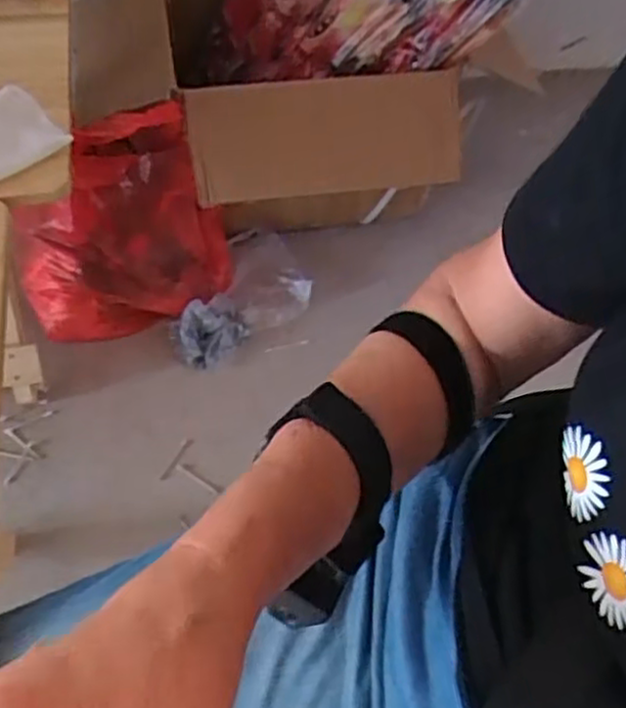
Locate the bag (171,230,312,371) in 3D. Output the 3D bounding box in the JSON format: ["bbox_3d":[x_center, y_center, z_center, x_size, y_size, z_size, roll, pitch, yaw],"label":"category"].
[{"bbox_3d":[-0.110,-0.083,1.222,0.160,0.063,0.275,28,58,16],"label":"bag"}]

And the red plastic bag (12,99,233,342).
[{"bbox_3d":[-0.296,-0.190,1.121,0.331,0.320,0.156,-10,56,-10],"label":"red plastic bag"}]

